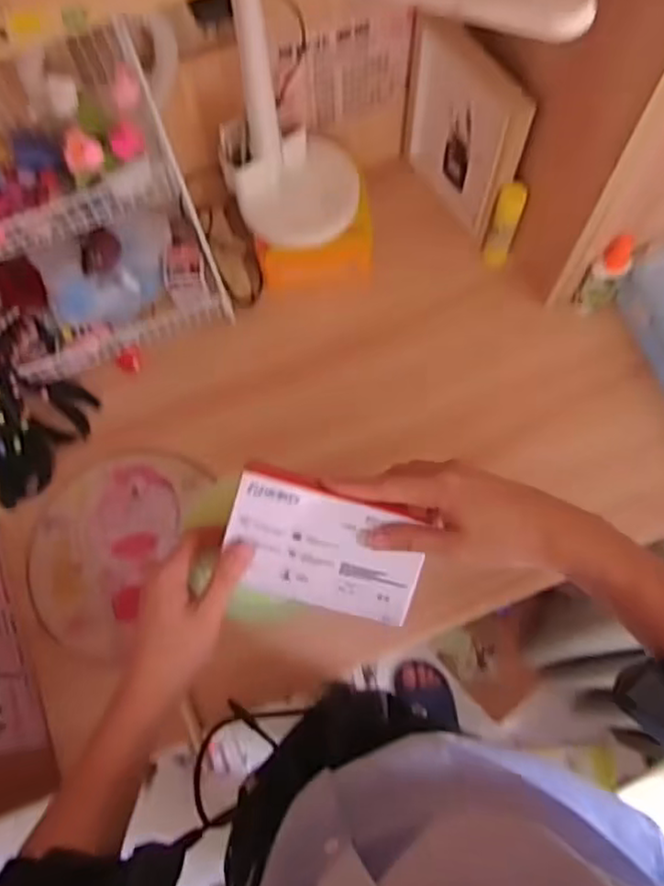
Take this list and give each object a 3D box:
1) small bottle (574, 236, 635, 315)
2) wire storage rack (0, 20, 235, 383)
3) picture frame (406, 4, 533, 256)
[{"bbox_3d":[0.313,-0.190,0.777,0.037,0.110,0.041,38,76,14],"label":"small bottle"},{"bbox_3d":[-0.291,-0.211,0.708,0.303,0.254,0.151,-19,71,-4],"label":"wire storage rack"},{"bbox_3d":[0.148,-0.359,0.777,0.023,0.215,0.182,-32,72,-9],"label":"picture frame"}]

